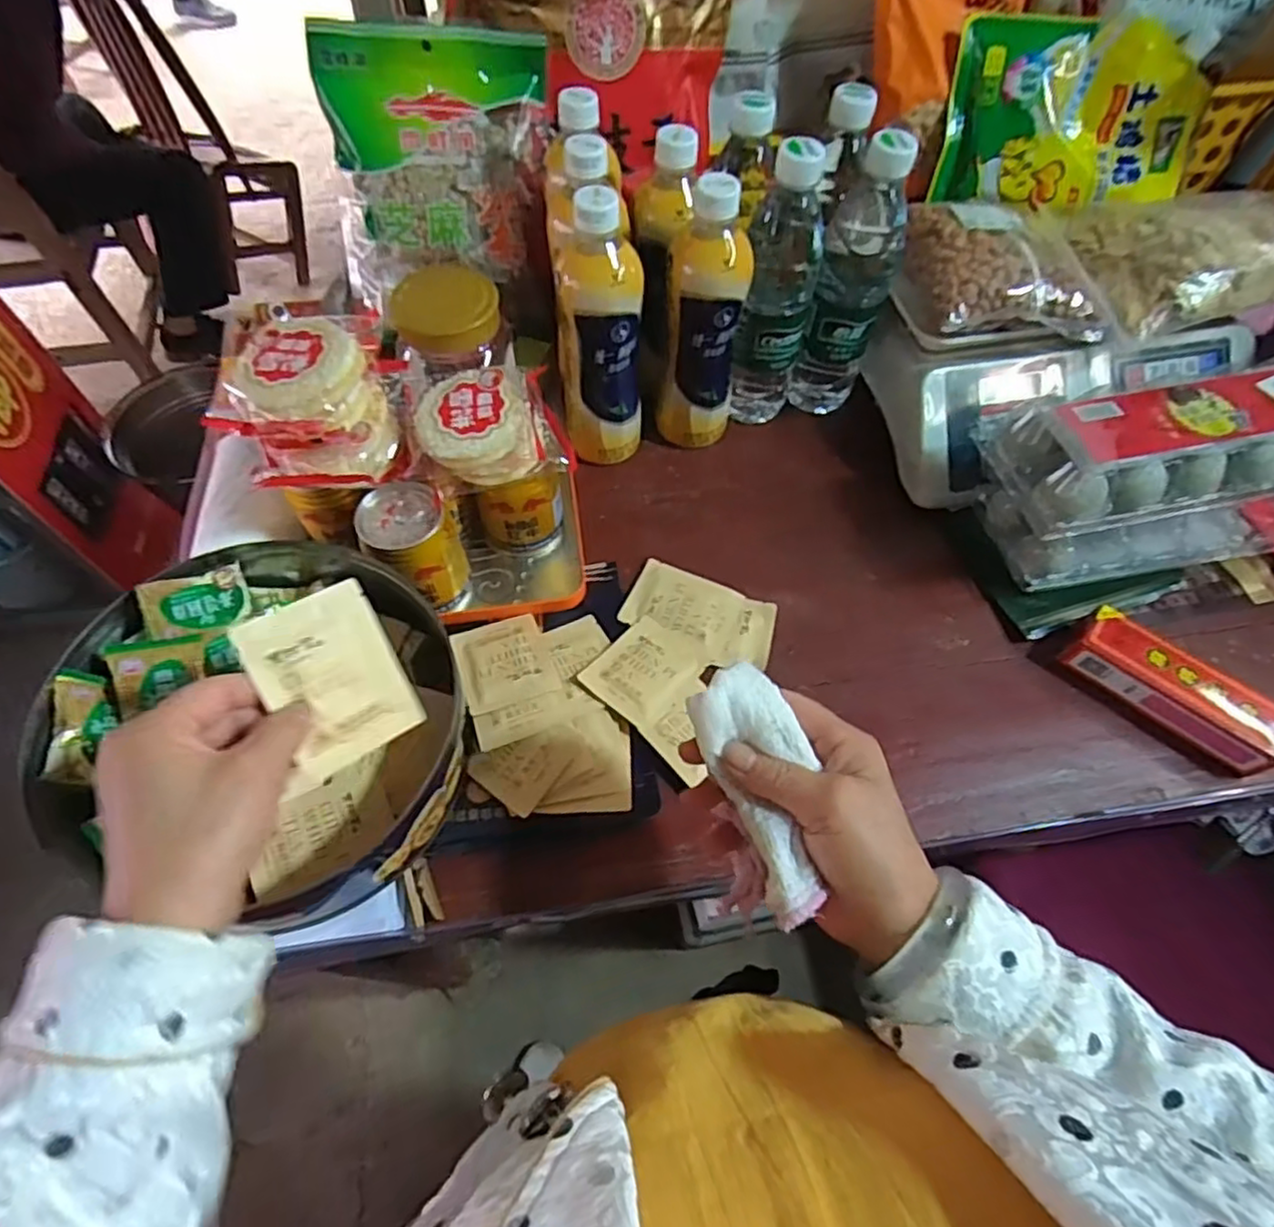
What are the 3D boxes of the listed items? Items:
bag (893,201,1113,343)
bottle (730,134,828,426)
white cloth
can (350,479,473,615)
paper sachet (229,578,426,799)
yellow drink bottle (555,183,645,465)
[{"bbox_3d":[0.278,-0.261,0.527,0.140,0.048,0.133,-4,59,-6],"label":"bag"},{"bbox_3d":[0.111,-0.242,0.533,0.057,0.208,0.061,14,59,6],"label":"bottle"},{"bbox_3d":[0.055,0.078,0.309,0.049,0.022,0.108,-7,73,-7],"label":"white cloth"},{"bbox_3d":[-0.154,-0.044,0.484,0.058,0.078,0.060,1,59,-2],"label":"can"},{"bbox_3d":[-0.145,0.032,0.333,0.064,0.005,0.080,-32,105,-41],"label":"paper sachet"},{"bbox_3d":[-0.025,-0.208,0.514,0.065,0.193,0.071,1,59,-2],"label":"yellow drink bottle"}]

